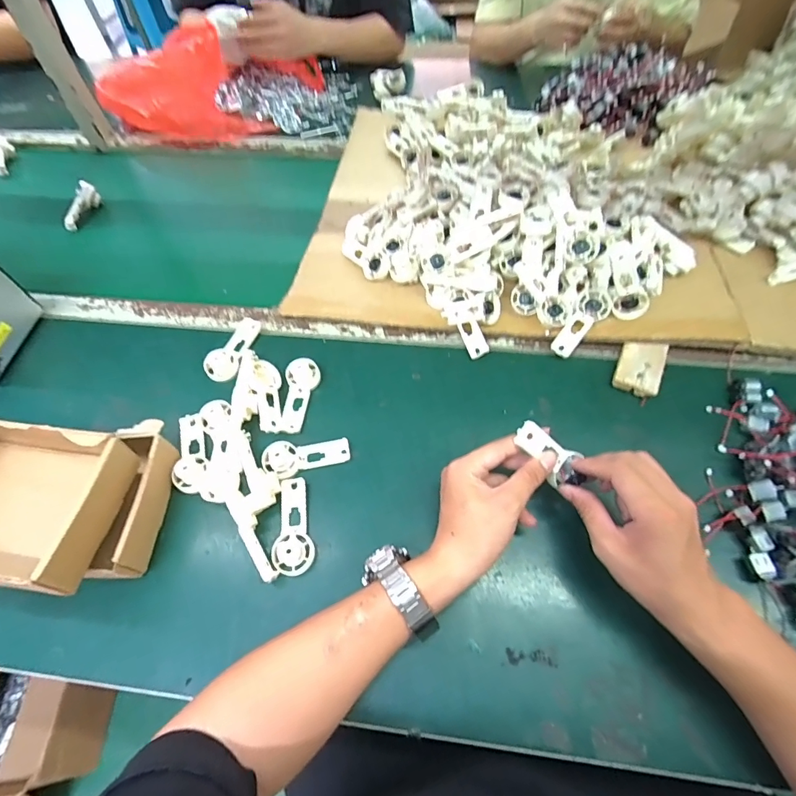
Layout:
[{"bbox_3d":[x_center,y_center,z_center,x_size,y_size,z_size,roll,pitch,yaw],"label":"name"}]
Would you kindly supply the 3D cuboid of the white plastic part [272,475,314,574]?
[{"bbox_3d":[-0.103,0.126,0.432,0.037,0.028,0.094,-3,60,1],"label":"white plastic part"}]

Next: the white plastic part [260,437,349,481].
[{"bbox_3d":[-0.099,0.063,0.471,0.092,0.016,0.035,-7,59,-15],"label":"white plastic part"}]

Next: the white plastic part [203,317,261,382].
[{"bbox_3d":[-0.212,-0.065,0.555,0.038,0.027,0.093,12,62,10],"label":"white plastic part"}]

